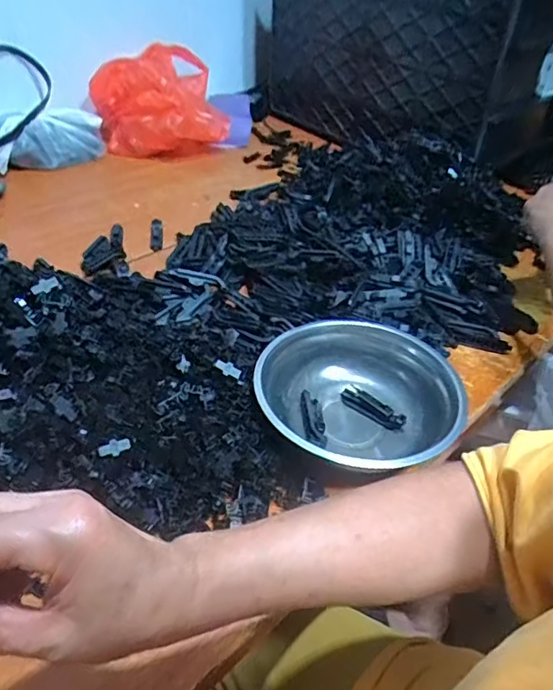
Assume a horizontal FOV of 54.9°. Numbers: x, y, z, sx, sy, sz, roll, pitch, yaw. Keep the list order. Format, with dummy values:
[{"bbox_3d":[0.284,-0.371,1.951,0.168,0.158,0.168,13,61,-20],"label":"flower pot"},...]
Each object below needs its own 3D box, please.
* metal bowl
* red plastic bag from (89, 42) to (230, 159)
[{"bbox_3d":[0.082,0.058,0.537,0.195,0.067,0.194,1,39,-1],"label":"metal bowl"},{"bbox_3d":[-0.241,-0.504,1.106,0.250,0.156,0.279,-6,41,-13],"label":"red plastic bag"}]

